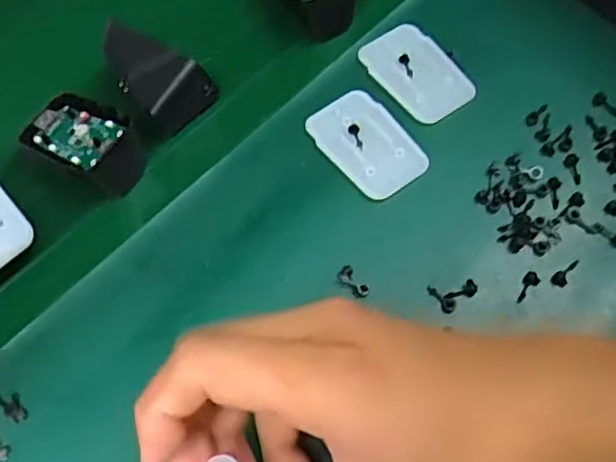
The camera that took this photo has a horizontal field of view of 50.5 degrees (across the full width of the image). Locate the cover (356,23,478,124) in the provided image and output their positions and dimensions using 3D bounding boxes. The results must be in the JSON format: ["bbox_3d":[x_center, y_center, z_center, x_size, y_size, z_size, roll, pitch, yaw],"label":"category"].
[{"bbox_3d":[0.066,-0.096,0.395,0.045,0.009,0.069,-34,69,-13],"label":"cover"}]

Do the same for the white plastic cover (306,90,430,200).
[{"bbox_3d":[0.034,-0.051,0.377,0.045,0.007,0.069,-35,69,-13],"label":"white plastic cover"}]

